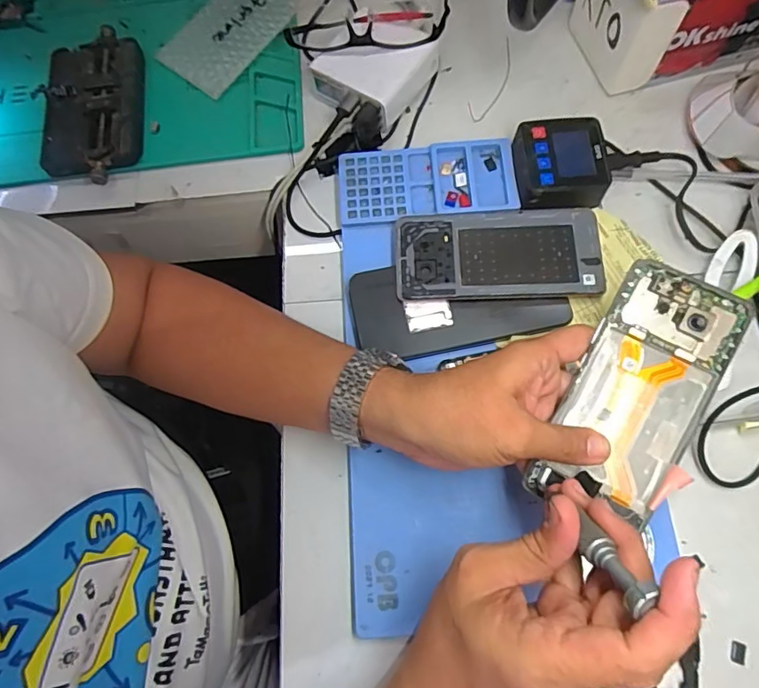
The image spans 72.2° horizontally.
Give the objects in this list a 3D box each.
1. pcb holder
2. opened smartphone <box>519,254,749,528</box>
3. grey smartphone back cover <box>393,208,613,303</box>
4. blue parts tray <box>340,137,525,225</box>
[{"bbox_3d":[-0.280,-0.233,0.501,0.098,0.023,0.165,-11,71,0],"label":"pcb holder"},{"bbox_3d":[0.159,0.031,0.317,0.076,0.010,0.155,26,91,10],"label":"opened smartphone"},{"bbox_3d":[0.093,-0.070,0.412,0.157,0.004,0.074,-2,72,3],"label":"grey smartphone back cover"},{"bbox_3d":[0.041,-0.140,0.445,0.149,0.015,0.071,-3,71,3],"label":"blue parts tray"}]

